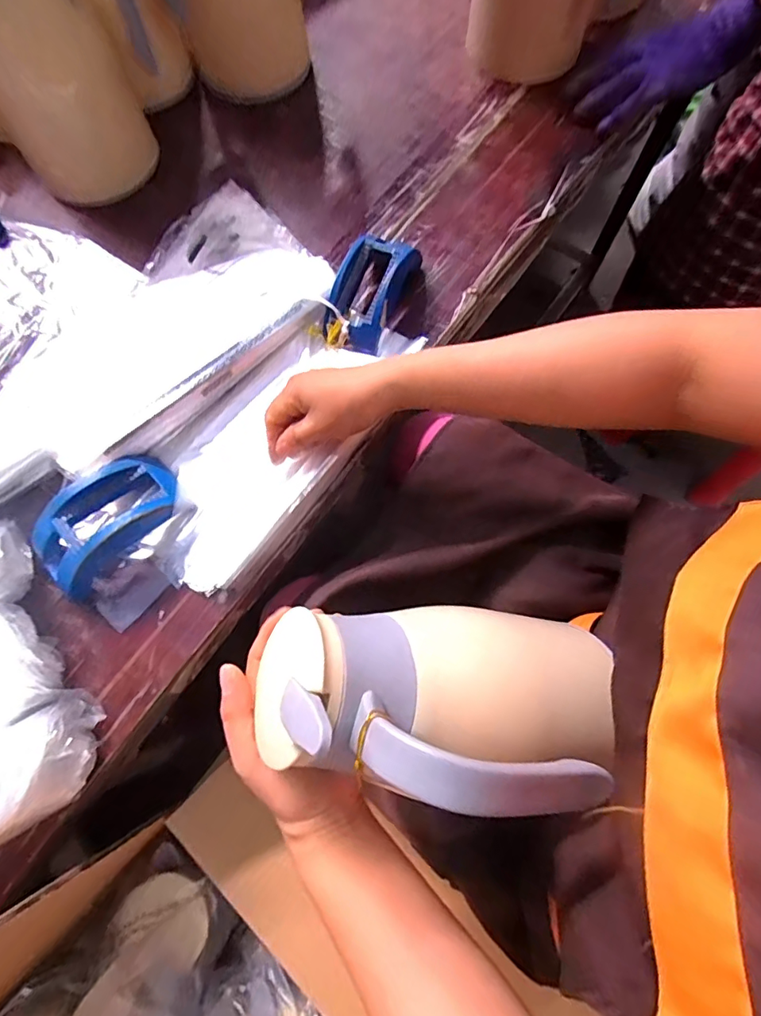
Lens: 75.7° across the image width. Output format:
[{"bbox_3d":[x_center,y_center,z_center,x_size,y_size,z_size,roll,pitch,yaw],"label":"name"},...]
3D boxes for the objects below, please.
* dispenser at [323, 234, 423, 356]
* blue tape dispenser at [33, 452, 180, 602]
[{"bbox_3d":[-0.013,-0.220,0.494,0.066,0.050,0.121,23,74,7],"label":"dispenser"},{"bbox_3d":[-0.234,0.012,0.421,0.129,0.048,0.075,-36,76,-10],"label":"blue tape dispenser"}]

